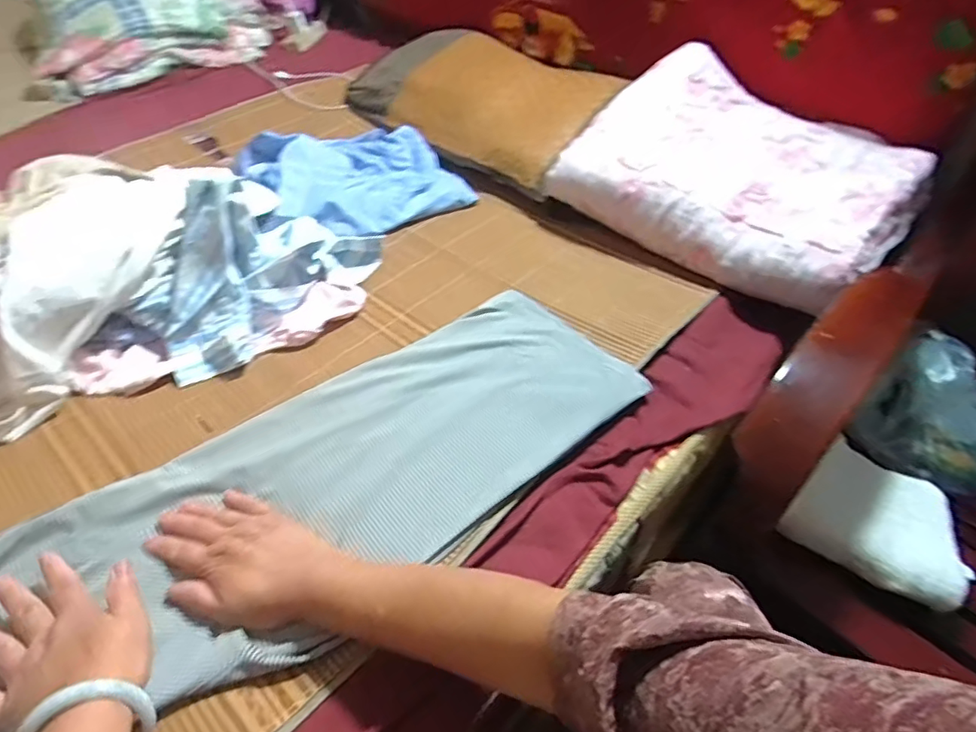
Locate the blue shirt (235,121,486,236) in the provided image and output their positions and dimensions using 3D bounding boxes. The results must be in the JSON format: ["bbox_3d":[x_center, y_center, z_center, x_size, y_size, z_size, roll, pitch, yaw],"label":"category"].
[{"bbox_3d":[-0.214,-0.321,0.929,0.318,0.062,0.242,-23,53,-23],"label":"blue shirt"}]

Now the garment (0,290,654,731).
[{"bbox_3d":[-0.189,0.124,0.530,0.745,0.047,0.242,-28,51,-25],"label":"garment"}]

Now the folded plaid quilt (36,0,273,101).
[{"bbox_3d":[-0.801,-0.868,1.286,0.480,0.232,0.432,-27,53,-23],"label":"folded plaid quilt"}]

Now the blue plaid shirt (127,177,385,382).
[{"bbox_3d":[-0.290,-0.152,0.705,0.131,0.152,0.316,26,52,21],"label":"blue plaid shirt"}]

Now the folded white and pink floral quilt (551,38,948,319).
[{"bbox_3d":[0.358,-0.282,0.817,0.435,0.146,0.309,35,56,27],"label":"folded white and pink floral quilt"}]

